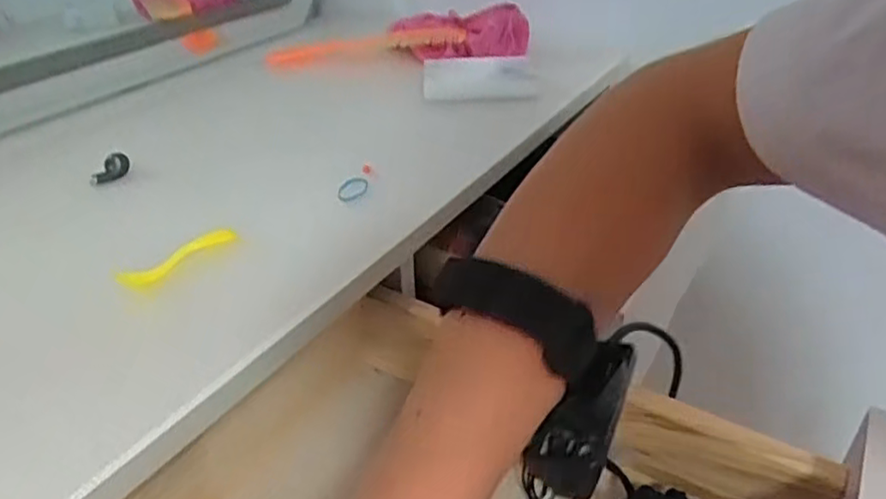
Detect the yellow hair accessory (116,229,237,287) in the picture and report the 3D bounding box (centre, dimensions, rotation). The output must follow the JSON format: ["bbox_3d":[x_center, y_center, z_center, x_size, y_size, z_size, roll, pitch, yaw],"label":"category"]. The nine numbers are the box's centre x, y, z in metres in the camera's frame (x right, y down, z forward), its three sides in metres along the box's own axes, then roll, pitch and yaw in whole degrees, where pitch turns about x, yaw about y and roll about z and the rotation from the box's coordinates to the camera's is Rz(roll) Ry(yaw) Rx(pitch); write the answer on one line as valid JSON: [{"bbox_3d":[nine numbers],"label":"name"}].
[{"bbox_3d":[-0.151,0.005,0.381,0.067,0.015,0.014,-23,40,-24],"label":"yellow hair accessory"}]

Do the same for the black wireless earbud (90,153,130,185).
[{"bbox_3d":[-0.238,-0.058,0.474,0.028,0.016,0.014,-16,38,-16],"label":"black wireless earbud"}]

